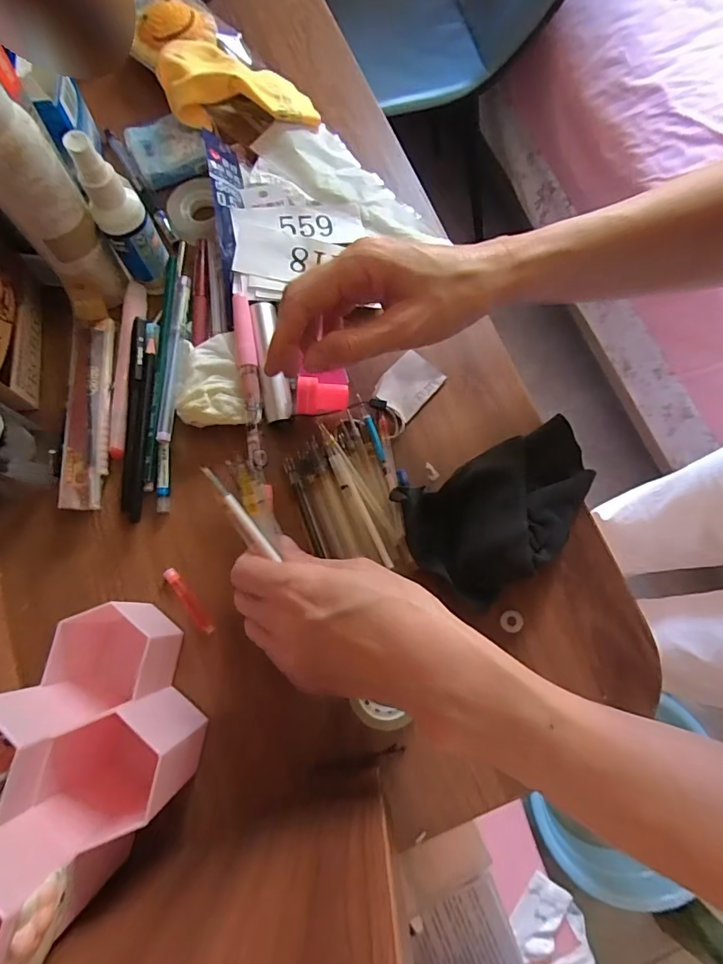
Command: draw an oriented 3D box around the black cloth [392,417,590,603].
[{"bbox_3d":[0.101,0.018,0.315,0.142,0.033,0.086,-25,76,-7],"label":"black cloth"}]

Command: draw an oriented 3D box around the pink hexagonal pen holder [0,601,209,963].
[{"bbox_3d":[-0.156,0.145,0.240,0.115,0.115,0.145,36,78,9],"label":"pink hexagonal pen holder"}]

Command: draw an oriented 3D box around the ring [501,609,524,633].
[{"bbox_3d":[0.101,0.093,0.310,0.015,0.004,0.014,0,75,0],"label":"ring"}]

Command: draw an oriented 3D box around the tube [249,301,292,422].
[{"bbox_3d":[-0.067,-0.090,0.345,0.020,0.020,0.088,-9,75,-3],"label":"tube"}]

